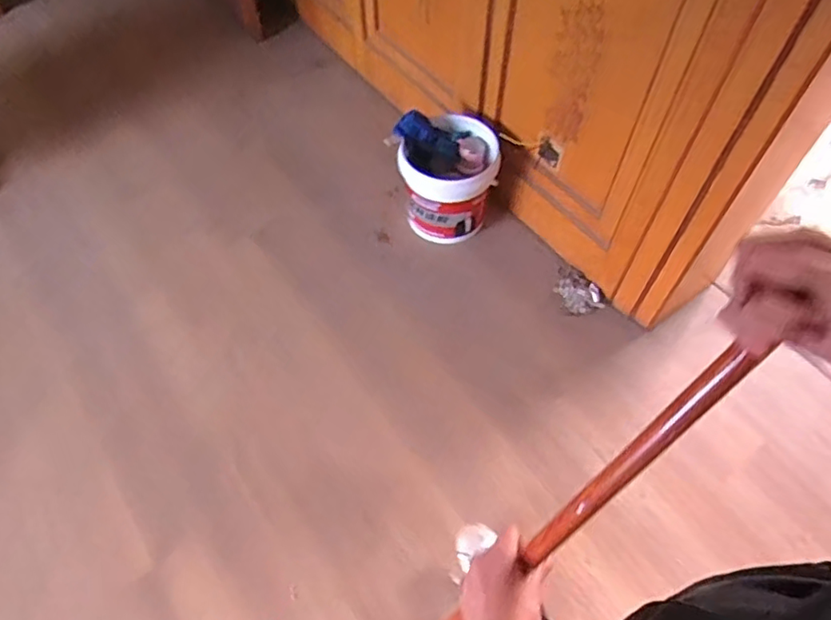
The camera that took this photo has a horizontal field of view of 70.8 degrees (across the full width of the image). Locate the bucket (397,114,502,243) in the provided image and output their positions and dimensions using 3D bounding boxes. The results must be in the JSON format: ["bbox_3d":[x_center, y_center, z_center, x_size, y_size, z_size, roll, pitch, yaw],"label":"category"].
[{"bbox_3d":[0.100,-0.392,1.784,0.280,0.272,0.274,0,58,0],"label":"bucket"}]

